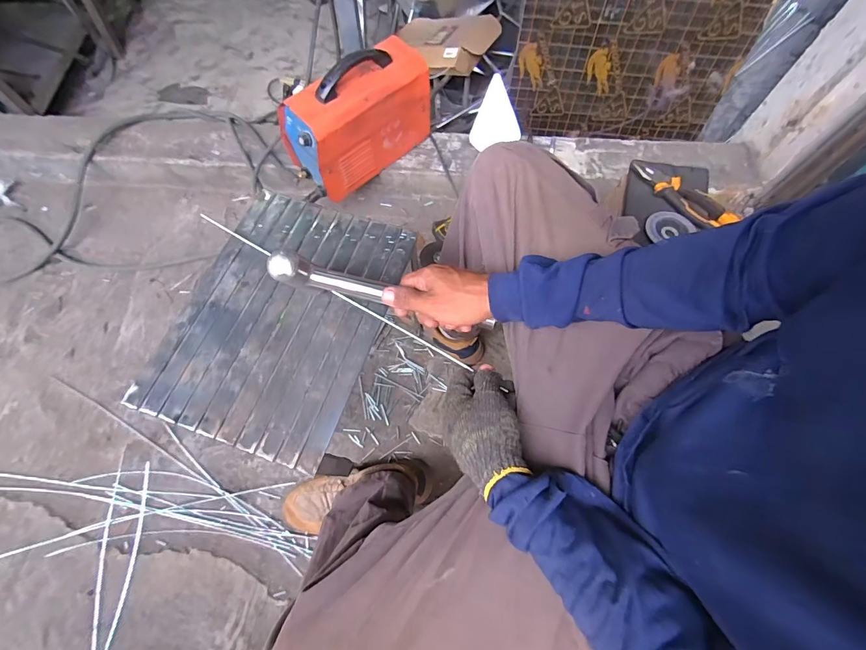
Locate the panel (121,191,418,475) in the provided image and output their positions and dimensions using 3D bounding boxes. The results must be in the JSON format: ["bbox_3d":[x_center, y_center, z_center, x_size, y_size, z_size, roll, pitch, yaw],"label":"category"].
[{"bbox_3d":[-0.197,-0.019,0.505,0.253,0.015,0.340,17,68,7],"label":"panel"}]

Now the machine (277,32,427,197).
[{"bbox_3d":[-0.171,-0.489,0.886,0.323,0.213,0.156,-39,72,-16],"label":"machine"}]

